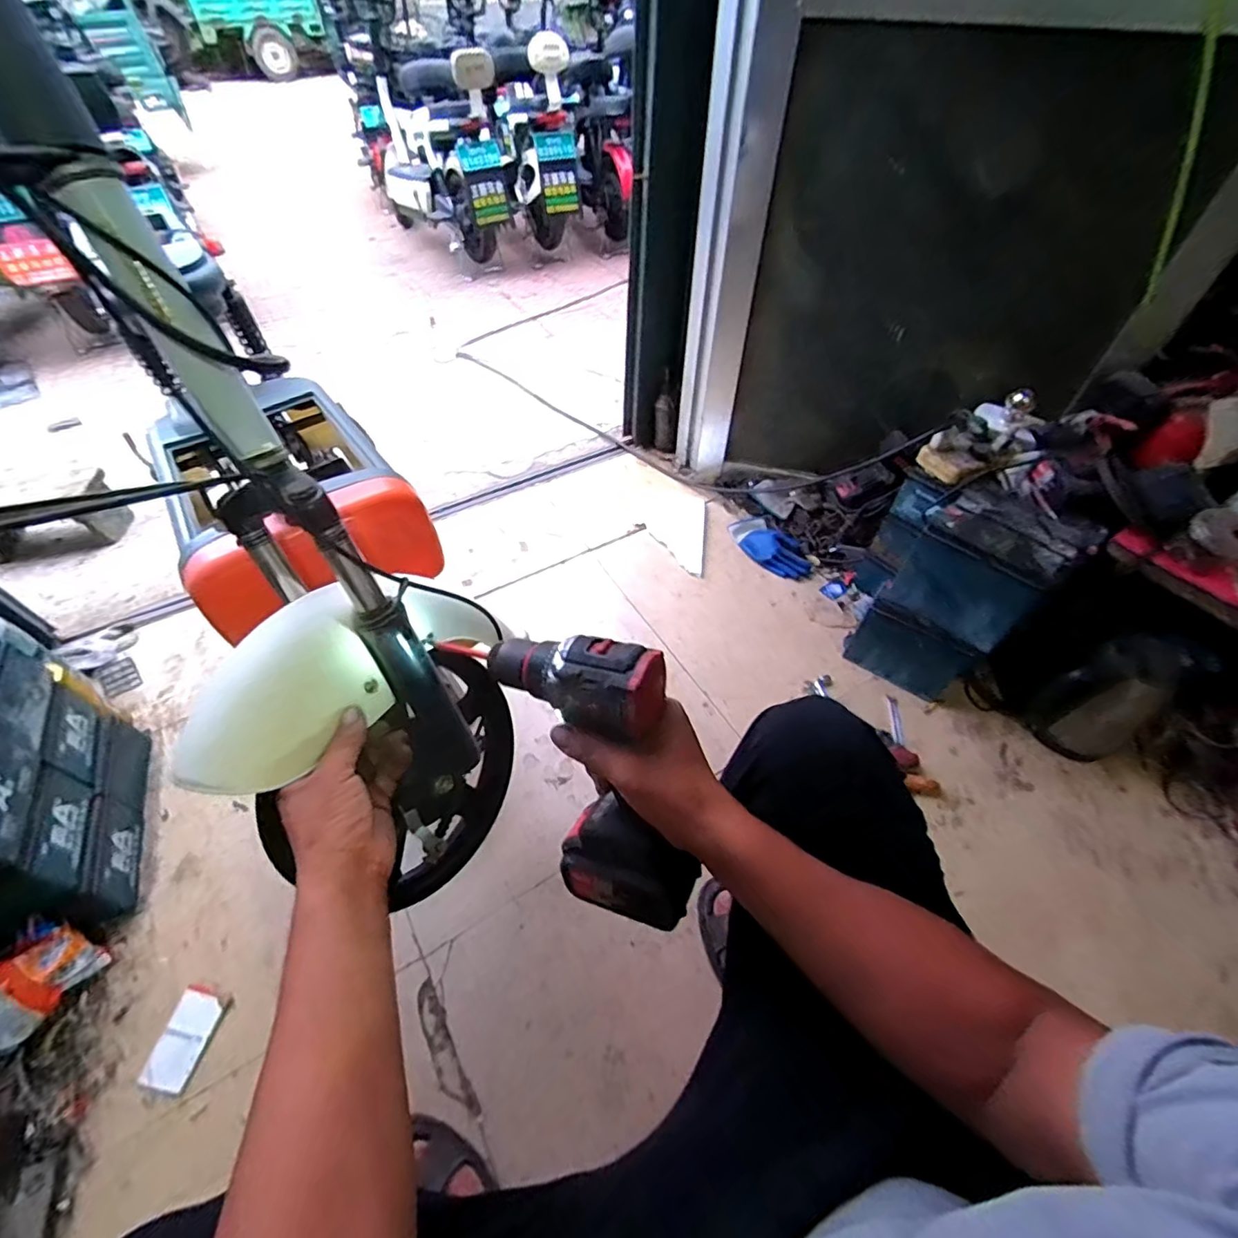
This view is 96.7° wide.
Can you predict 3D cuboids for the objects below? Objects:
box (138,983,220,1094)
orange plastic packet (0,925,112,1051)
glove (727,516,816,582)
[{"bbox_3d":[-0.556,0.536,0.705,0.058,0.022,0.106,8,52,6],"label":"box"},{"bbox_3d":[-0.755,0.456,0.700,0.050,0.112,0.122,-16,21,45],"label":"orange plastic packet"},{"bbox_3d":[0.344,-0.172,1.257,0.106,0.029,0.209,-30,58,-22],"label":"glove"}]

